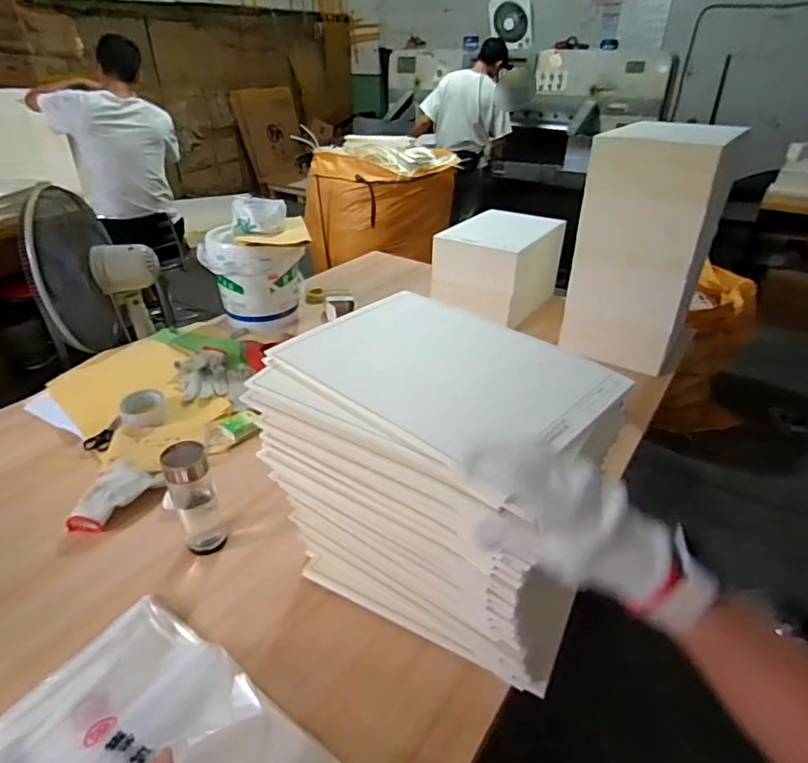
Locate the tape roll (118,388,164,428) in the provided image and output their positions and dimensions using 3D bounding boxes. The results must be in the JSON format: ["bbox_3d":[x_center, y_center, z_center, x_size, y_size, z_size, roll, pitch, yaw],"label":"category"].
[{"bbox_3d":[-0.556,0.057,1.102,0.083,0.036,0.094,-11,35,-18],"label":"tape roll"}]

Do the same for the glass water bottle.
[{"bbox_3d":[-0.326,0.186,0.816,0.065,0.182,0.057,-18,38,-27],"label":"glass water bottle"}]

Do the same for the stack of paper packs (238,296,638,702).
[{"bbox_3d":[0.040,0.136,0.706,0.422,0.380,0.256,21,38,27],"label":"stack of paper packs"}]

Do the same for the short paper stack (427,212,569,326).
[{"bbox_3d":[0.280,-0.358,1.561,0.293,0.210,0.321,23,39,30],"label":"short paper stack"}]

